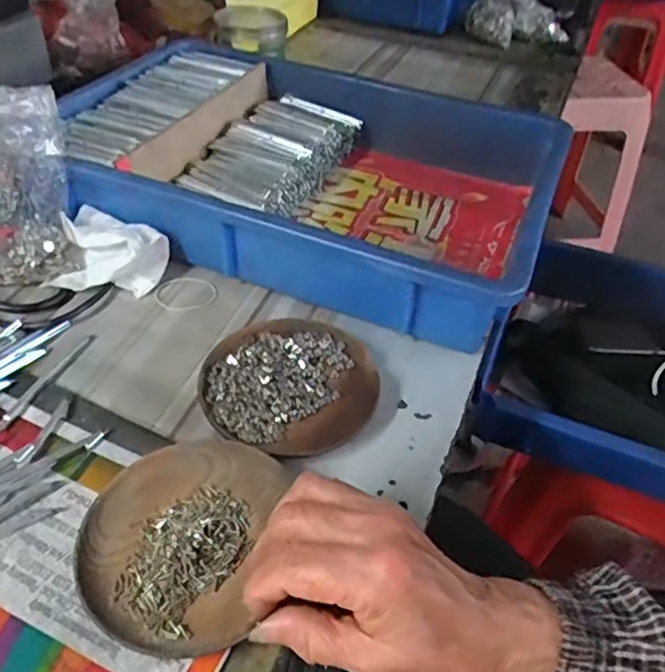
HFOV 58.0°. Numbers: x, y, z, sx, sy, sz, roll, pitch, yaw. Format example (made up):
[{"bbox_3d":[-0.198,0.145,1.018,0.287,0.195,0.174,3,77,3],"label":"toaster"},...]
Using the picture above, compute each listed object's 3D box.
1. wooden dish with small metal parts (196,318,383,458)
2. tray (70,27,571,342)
[{"bbox_3d":[-0.031,0.032,0.405,0.116,0.018,0.113,2,44,-2],"label":"wooden dish with small metal parts"},{"bbox_3d":[-0.024,-0.156,0.551,0.430,0.079,0.294,19,46,15],"label":"tray"}]

